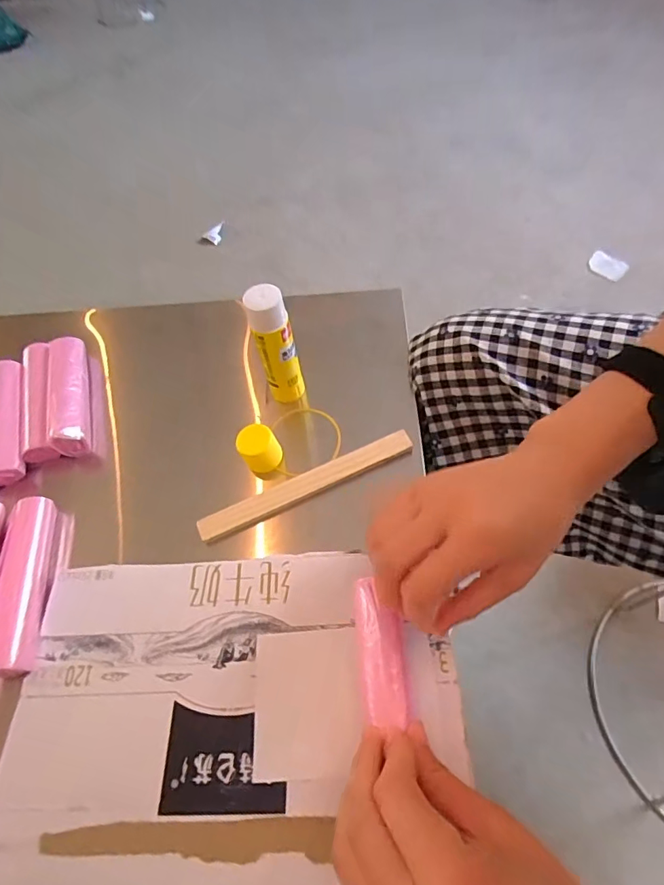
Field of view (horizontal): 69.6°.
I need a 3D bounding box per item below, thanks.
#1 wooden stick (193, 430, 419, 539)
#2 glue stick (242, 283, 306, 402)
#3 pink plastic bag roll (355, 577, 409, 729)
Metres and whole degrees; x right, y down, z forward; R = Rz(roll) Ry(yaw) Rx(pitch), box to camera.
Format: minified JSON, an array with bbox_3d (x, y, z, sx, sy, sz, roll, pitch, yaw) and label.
[{"bbox_3d":[-0.018,0.032,0.366,0.172,0.008,0.018,-24,56,-9],"label":"wooden stick"},{"bbox_3d":[-0.044,-0.075,0.379,0.030,0.103,0.026,-18,56,-6],"label":"glue stick"},{"bbox_3d":[0.028,0.121,0.283,0.027,0.024,0.079,-9,59,-2],"label":"pink plastic bag roll"}]

